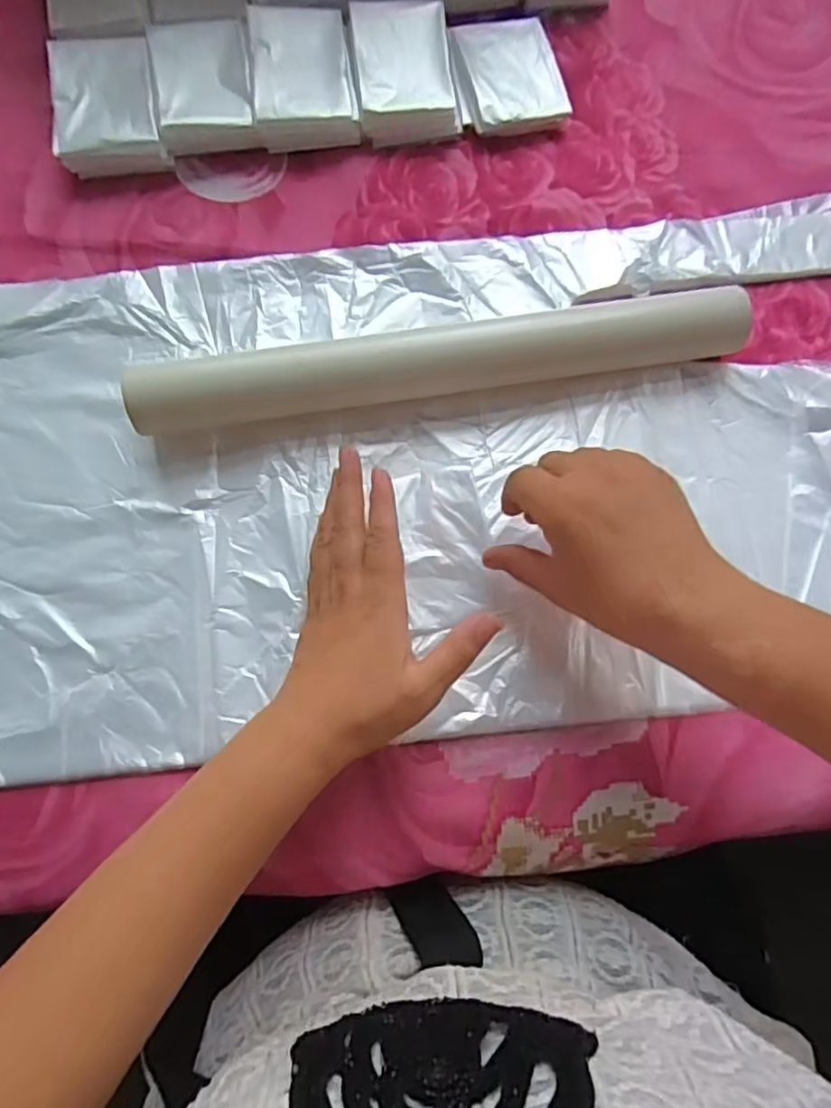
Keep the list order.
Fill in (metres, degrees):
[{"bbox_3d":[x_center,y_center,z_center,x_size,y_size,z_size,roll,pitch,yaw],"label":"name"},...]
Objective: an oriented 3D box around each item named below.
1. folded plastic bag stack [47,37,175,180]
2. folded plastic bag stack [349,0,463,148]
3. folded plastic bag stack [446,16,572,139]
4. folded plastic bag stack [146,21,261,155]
[{"bbox_3d":[-0.203,-0.297,0.419,0.066,0.028,0.086,-6,80,-3],"label":"folded plastic bag stack"},{"bbox_3d":[-0.008,-0.328,0.426,0.064,0.022,0.095,-8,80,-3],"label":"folded plastic bag stack"},{"bbox_3d":[0.063,-0.327,0.431,0.071,0.017,0.079,-10,81,-3],"label":"folded plastic bag stack"},{"bbox_3d":[-0.141,-0.312,0.423,0.061,0.025,0.084,-9,81,-3],"label":"folded plastic bag stack"}]

